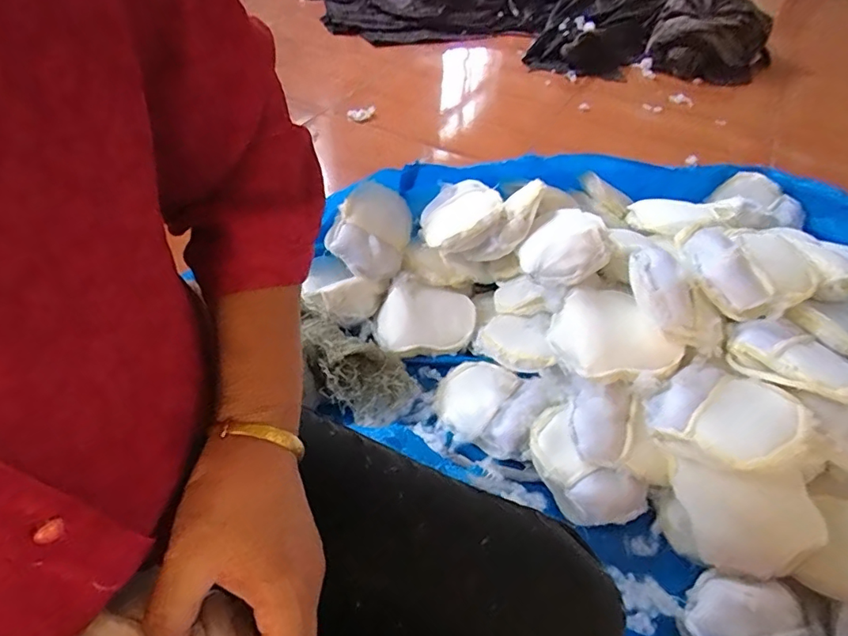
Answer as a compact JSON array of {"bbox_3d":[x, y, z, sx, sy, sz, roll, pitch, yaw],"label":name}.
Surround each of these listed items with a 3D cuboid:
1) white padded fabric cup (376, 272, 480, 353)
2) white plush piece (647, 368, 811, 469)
[{"bbox_3d":[0.003,0.003,0.906,0.169,0.059,0.144,13,47,9],"label":"white padded fabric cup"},{"bbox_3d":[0.385,0.121,0.655,0.128,0.071,0.157,-30,55,-27],"label":"white plush piece"}]

